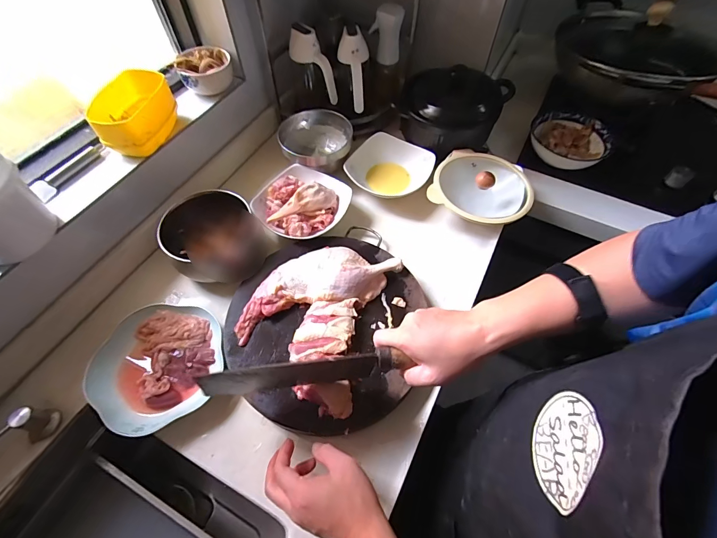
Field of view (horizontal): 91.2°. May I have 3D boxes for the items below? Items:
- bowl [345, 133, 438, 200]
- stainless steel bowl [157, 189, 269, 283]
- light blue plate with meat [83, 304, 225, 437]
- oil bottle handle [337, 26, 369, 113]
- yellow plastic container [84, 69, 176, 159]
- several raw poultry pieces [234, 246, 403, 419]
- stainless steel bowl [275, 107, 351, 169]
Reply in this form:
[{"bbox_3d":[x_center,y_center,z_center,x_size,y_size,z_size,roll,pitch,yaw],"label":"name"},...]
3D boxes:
[{"bbox_3d":[0.063,-0.212,0.757,0.150,0.056,0.164,0,58,0],"label":"bowl"},{"bbox_3d":[-0.265,-0.059,0.636,0.151,0.082,0.172,-36,64,-20],"label":"stainless steel bowl"},{"bbox_3d":[-0.304,0.148,0.545,0.186,0.042,0.188,0,58,0],"label":"light blue plate with meat"},{"bbox_3d":[-0.007,-0.415,0.740,0.060,0.152,0.035,-7,26,-4],"label":"oil bottle handle"},{"bbox_3d":[-0.383,-0.263,0.598,0.092,0.074,0.136,5,58,3],"label":"yellow plastic container"},{"bbox_3d":[-0.069,0.064,0.553,0.203,0.045,0.255,18,60,11],"label":"several raw poultry pieces"},{"bbox_3d":[-0.091,-0.270,0.766,0.146,0.081,0.145,0,58,0],"label":"stainless steel bowl"}]

